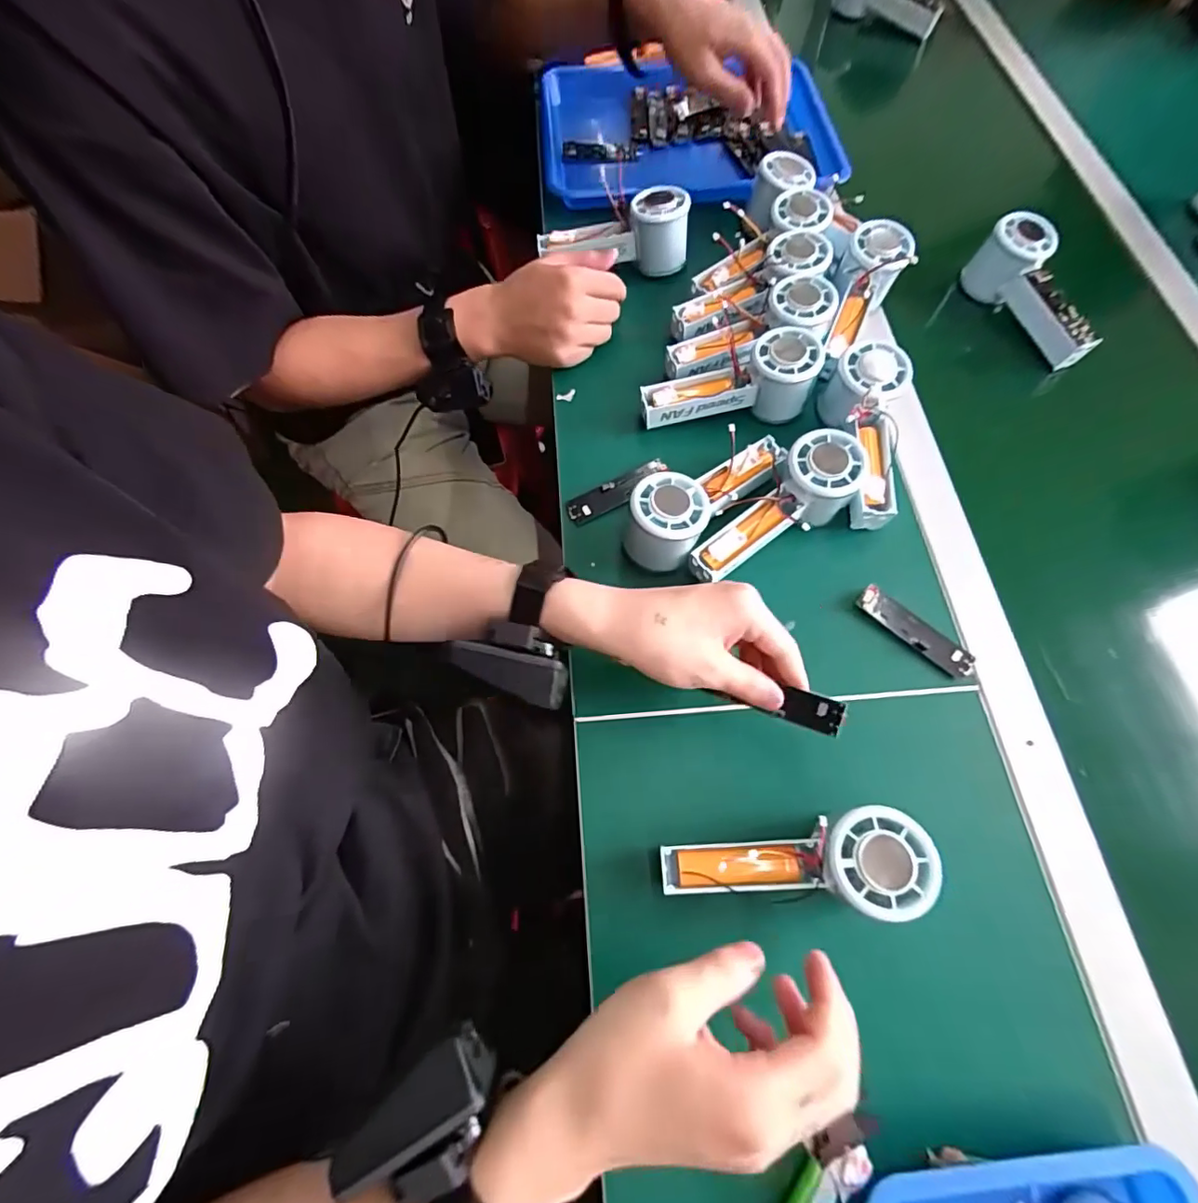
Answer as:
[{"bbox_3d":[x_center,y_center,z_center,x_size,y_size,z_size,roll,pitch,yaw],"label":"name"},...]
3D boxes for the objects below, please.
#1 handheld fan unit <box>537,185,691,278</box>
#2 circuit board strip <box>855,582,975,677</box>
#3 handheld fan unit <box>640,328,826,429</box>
[{"bbox_3d":[0.015,-0.369,0.535,0.150,0.058,0.051,6,66,1],"label":"handheld fan unit"},{"bbox_3d":[0.239,0.022,0.408,0.092,0.012,0.024,38,70,14],"label":"circuit board strip"},{"bbox_3d":[0.114,-0.186,0.472,0.152,0.059,0.056,-9,66,7],"label":"handheld fan unit"}]

